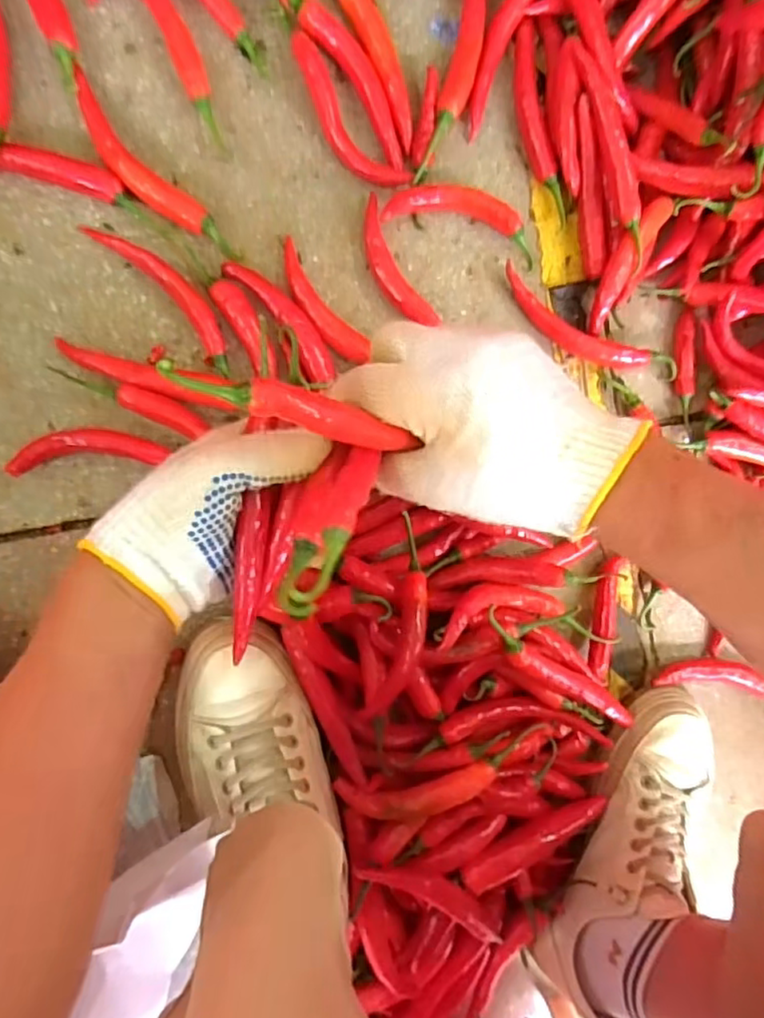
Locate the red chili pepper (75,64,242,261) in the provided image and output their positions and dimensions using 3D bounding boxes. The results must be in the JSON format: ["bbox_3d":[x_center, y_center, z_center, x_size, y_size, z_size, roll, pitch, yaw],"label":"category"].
[{"bbox_3d":[-0.178,-0.251,0.474,0.032,0.017,0.167,-44,99,-3],"label":"red chili pepper"}]

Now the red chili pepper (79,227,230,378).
[{"bbox_3d":[-0.163,-0.165,0.472,0.028,0.023,0.146,-43,99,-4],"label":"red chili pepper"}]

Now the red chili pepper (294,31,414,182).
[{"bbox_3d":[-0.031,-0.305,0.487,0.036,0.020,0.132,-41,99,-4],"label":"red chili pepper"}]

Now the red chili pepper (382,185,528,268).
[{"bbox_3d":[0.067,-0.235,0.504,0.130,0.026,0.039,11,92,-9],"label":"red chili pepper"}]

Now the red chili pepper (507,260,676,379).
[{"bbox_3d":[0.175,-0.148,0.528,0.172,0.020,0.034,26,90,-9],"label":"red chili pepper"}]

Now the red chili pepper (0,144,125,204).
[{"bbox_3d":[-0.256,-0.251,0.457,0.124,0.016,0.024,11,92,-9],"label":"red chili pepper"}]

